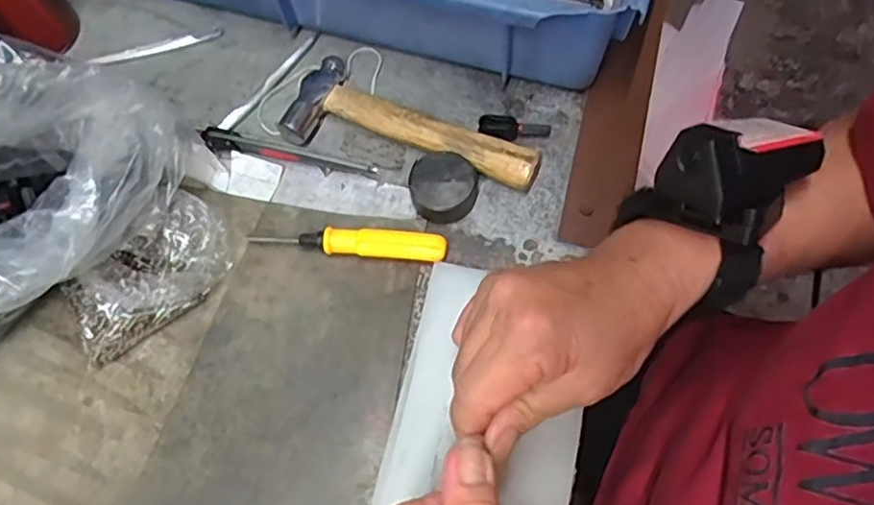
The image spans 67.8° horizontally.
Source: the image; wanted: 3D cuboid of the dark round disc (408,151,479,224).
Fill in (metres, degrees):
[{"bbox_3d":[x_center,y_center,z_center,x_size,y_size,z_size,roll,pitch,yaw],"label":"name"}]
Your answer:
[{"bbox_3d":[0.004,-0.039,0.384,0.038,0.022,0.036,-1,67,2],"label":"dark round disc"}]

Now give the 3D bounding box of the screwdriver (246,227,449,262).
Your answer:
[{"bbox_3d":[-0.051,-0.006,0.374,0.113,0.016,0.016,5,67,4],"label":"screwdriver"}]

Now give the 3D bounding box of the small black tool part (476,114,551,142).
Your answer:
[{"bbox_3d":[0.047,-0.075,0.403,0.044,0.011,0.016,8,67,5],"label":"small black tool part"}]

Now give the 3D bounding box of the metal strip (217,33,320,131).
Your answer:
[{"bbox_3d":[-0.109,-0.113,0.431,0.010,0.004,0.091,36,72,16],"label":"metal strip"}]

